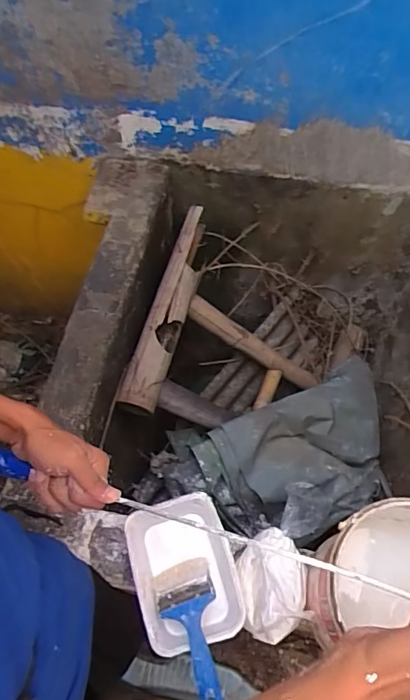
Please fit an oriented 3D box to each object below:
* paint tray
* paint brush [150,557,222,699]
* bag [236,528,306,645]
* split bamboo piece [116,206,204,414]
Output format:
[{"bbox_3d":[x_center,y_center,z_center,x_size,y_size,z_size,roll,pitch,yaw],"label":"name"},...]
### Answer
[{"bbox_3d":[-0.027,0.287,0.640,0.124,0.056,0.173,-15,63,-6],"label":"paint tray"},{"bbox_3d":[-0.013,0.337,0.590,0.074,0.014,0.187,-17,34,-7],"label":"paint brush"},{"bbox_3d":[0.085,0.295,0.623,0.085,0.061,0.131,8,63,6],"label":"bag"},{"bbox_3d":[-0.068,-0.095,1.031,0.074,0.067,0.475,14,64,9],"label":"split bamboo piece"}]

